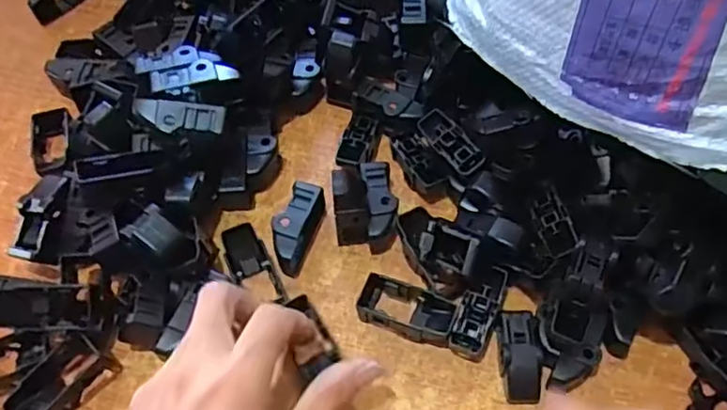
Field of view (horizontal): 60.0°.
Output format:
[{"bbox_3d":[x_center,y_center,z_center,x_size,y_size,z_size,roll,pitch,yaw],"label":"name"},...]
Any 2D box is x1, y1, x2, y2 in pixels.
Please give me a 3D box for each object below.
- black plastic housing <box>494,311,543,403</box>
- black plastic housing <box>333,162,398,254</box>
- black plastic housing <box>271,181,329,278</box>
[{"bbox_3d":[0.078,0.076,0.318,0.020,0.018,0.045,2,59,3],"label":"black plastic housing"},{"bbox_3d":[0.001,0.000,0.361,0.034,0.031,0.047,-4,59,-1],"label":"black plastic housing"},{"bbox_3d":[-0.038,0.013,0.358,0.019,0.022,0.050,17,61,11],"label":"black plastic housing"}]

